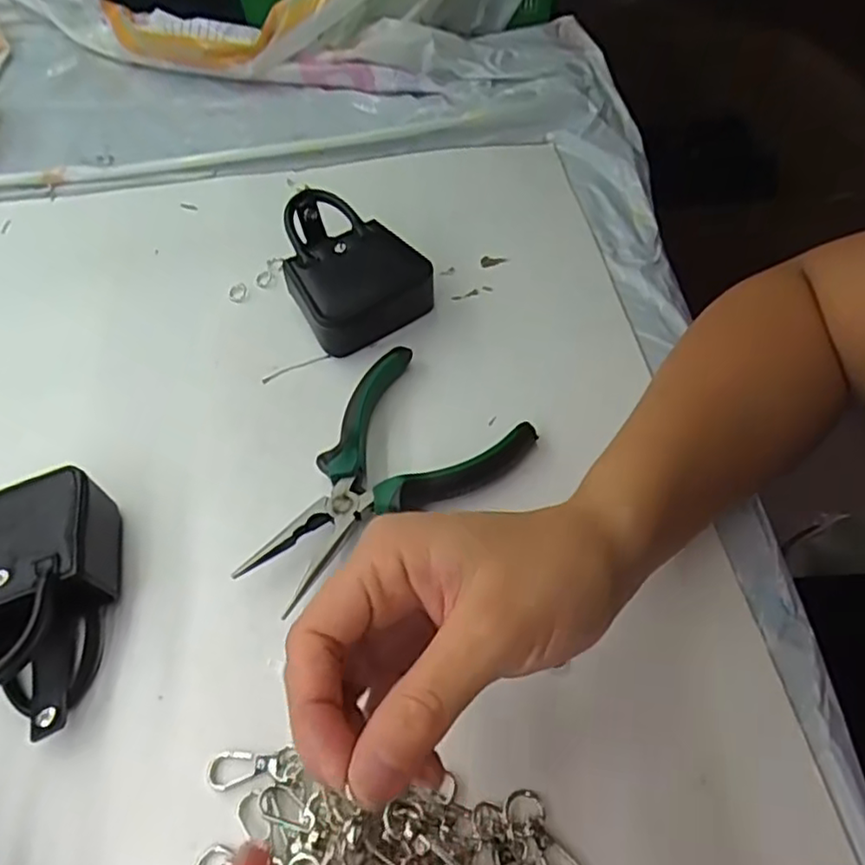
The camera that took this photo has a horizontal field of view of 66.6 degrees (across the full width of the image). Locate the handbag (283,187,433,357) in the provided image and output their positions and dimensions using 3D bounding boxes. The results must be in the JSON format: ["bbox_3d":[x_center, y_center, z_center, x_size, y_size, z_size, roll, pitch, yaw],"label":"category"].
[{"bbox_3d":[-0.052,-0.100,0.404,0.077,0.048,0.098,-25,57,-16],"label":"handbag"}]

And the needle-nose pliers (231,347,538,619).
[{"bbox_3d":[-0.030,0.023,0.332,0.094,0.021,0.148,34,62,24],"label":"needle-nose pliers"}]

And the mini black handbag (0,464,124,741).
[{"bbox_3d":[-0.178,0.074,0.289,0.075,0.039,0.106,-21,56,-13],"label":"mini black handbag"}]

